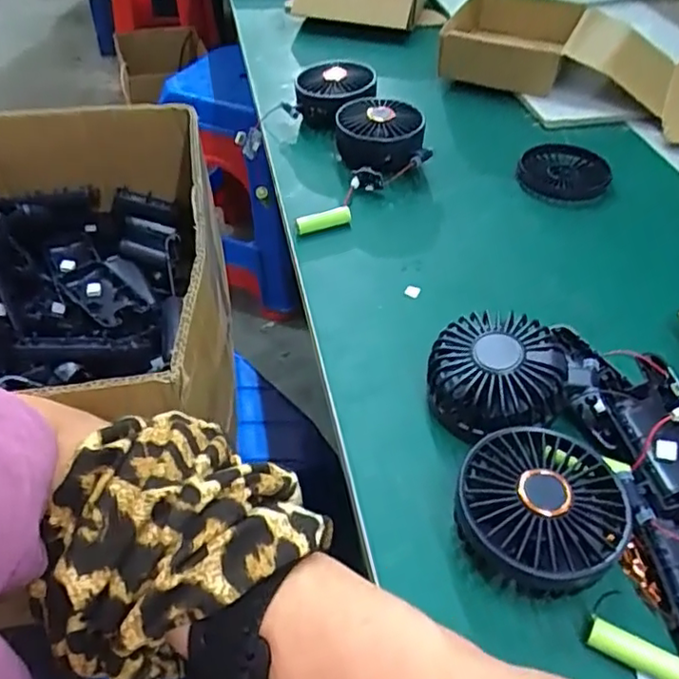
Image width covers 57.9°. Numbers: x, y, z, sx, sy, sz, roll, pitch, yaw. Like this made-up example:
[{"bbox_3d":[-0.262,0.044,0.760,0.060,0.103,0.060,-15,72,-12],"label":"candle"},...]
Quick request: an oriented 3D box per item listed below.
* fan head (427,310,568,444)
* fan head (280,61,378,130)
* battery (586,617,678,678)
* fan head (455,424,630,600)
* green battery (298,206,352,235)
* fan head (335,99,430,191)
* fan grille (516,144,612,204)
[{"bbox_3d":[0.101,0.023,0.393,0.081,0.051,0.076,1,46,-1],"label":"fan head"},{"bbox_3d":[-0.004,-0.263,0.673,0.088,0.053,0.080,20,53,20],"label":"fan head"},{"bbox_3d":[0.148,0.153,0.298,0.050,0.011,0.014,21,50,22],"label":"battery"},{"bbox_3d":[0.107,0.092,0.332,0.080,0.043,0.080,1,46,-1],"label":"fan head"},{"bbox_3d":[-0.014,-0.105,0.546,0.052,0.017,0.012,-16,49,-17],"label":"green battery"},{"bbox_3d":[0.043,-0.194,0.609,0.090,0.050,0.105,-3,48,1],"label":"fan head"},{"bbox_3d":[0.220,-0.165,0.603,0.084,0.014,0.084,1,46,-1],"label":"fan grille"}]

